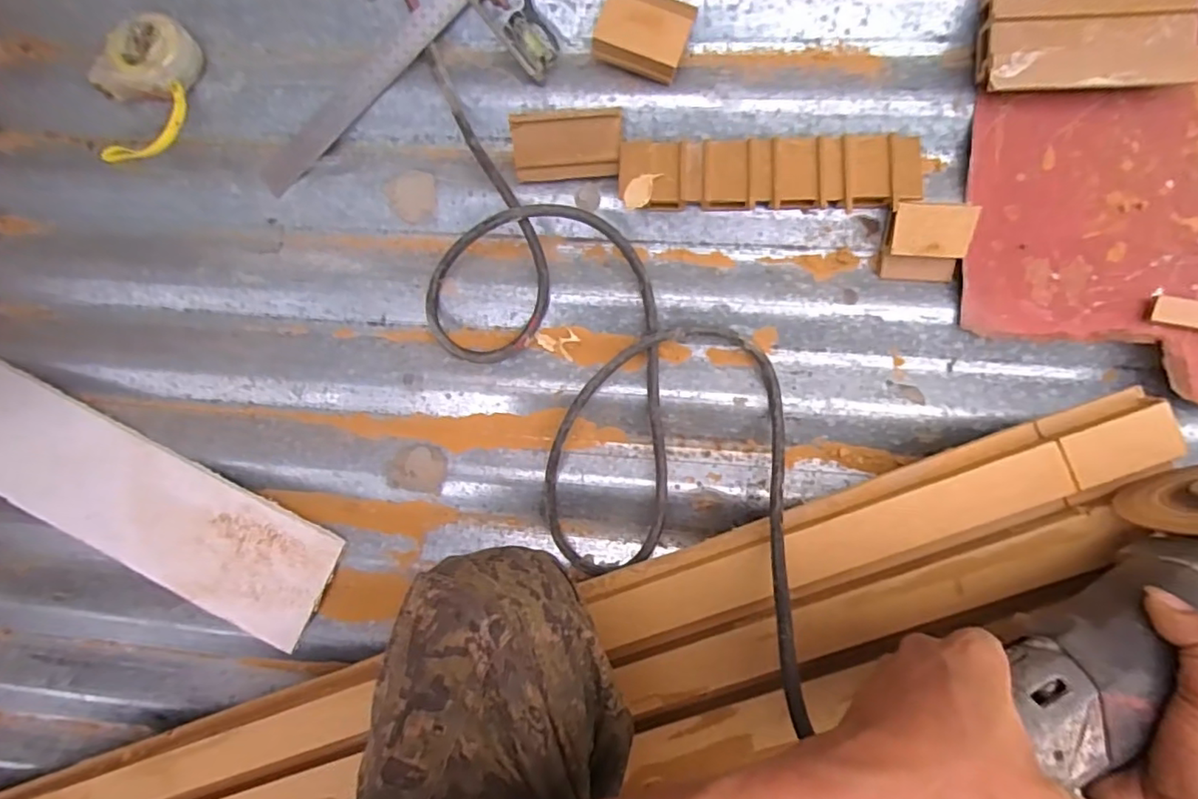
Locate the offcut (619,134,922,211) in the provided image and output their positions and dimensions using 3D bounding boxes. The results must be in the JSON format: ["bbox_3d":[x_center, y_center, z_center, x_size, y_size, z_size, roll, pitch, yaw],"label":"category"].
[{"bbox_3d":[0.125,-0.168,0.440,0.215,0.022,0.051,2,92,6],"label":"offcut"}]

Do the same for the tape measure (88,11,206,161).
[{"bbox_3d":[-0.373,-0.252,0.485,0.070,0.034,0.127,22,94,5],"label":"tape measure"}]

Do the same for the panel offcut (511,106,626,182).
[{"bbox_3d":[-0.024,-0.196,0.455,0.083,0.010,0.049,-1,123,4],"label":"panel offcut"}]

